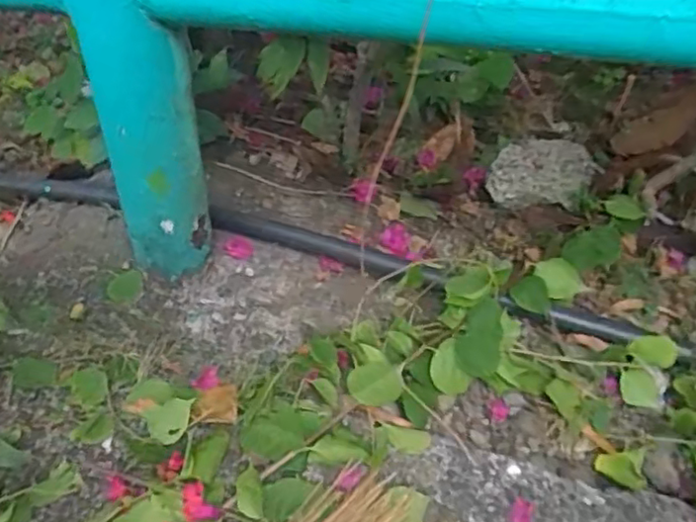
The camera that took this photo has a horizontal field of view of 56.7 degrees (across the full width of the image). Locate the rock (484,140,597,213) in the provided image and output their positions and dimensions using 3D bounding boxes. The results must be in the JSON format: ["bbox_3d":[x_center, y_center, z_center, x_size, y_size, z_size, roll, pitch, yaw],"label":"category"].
[{"bbox_3d":[0.269,-0.126,0.892,0.125,0.040,0.173,27,52,20],"label":"rock"}]

